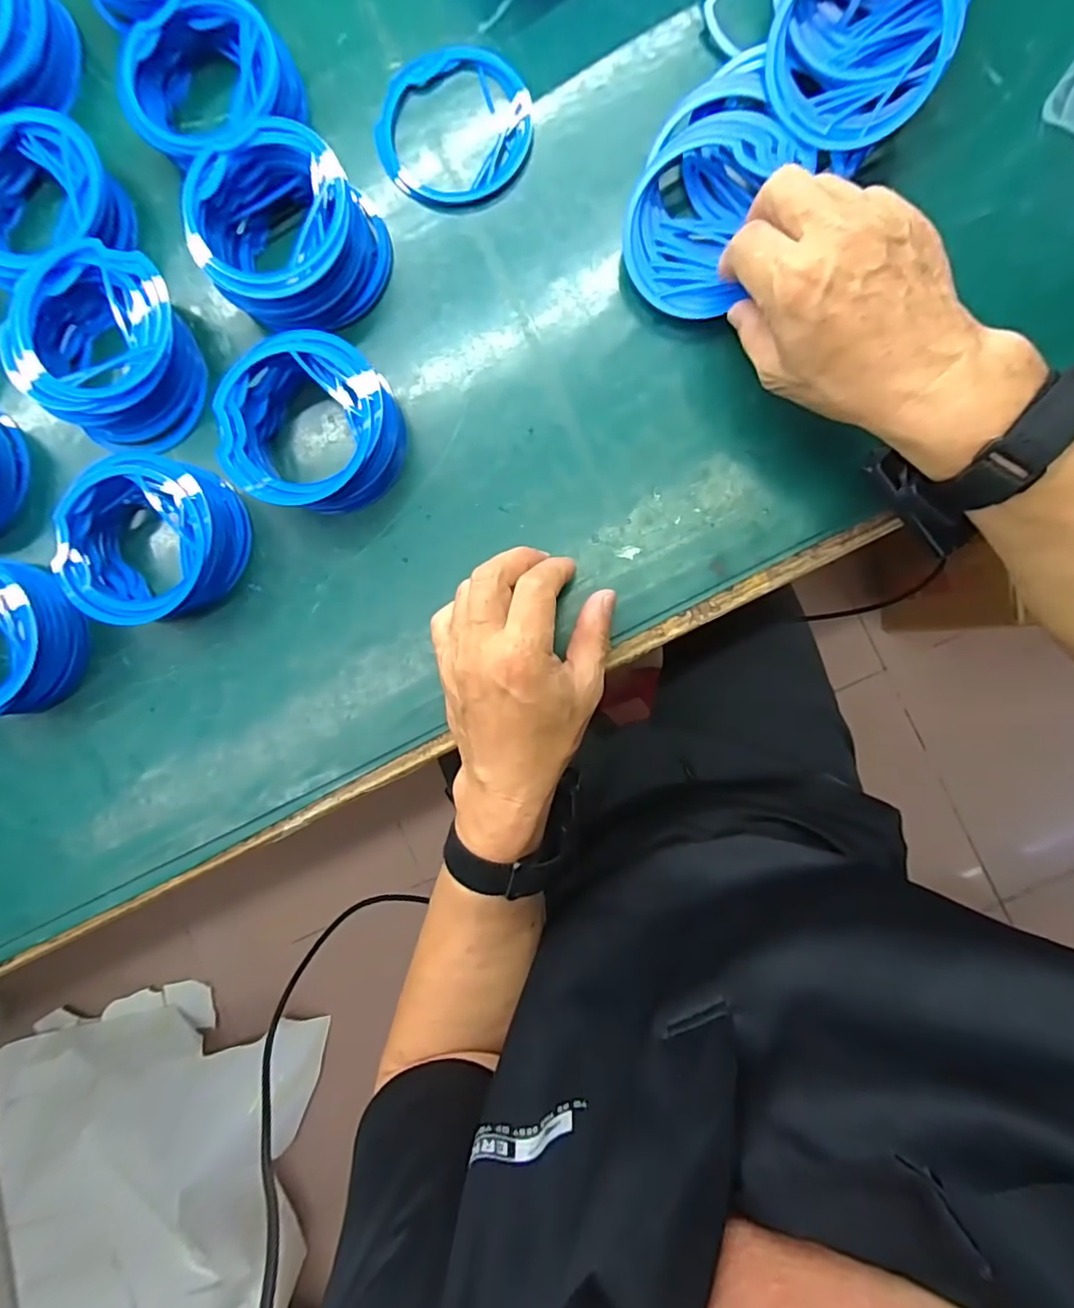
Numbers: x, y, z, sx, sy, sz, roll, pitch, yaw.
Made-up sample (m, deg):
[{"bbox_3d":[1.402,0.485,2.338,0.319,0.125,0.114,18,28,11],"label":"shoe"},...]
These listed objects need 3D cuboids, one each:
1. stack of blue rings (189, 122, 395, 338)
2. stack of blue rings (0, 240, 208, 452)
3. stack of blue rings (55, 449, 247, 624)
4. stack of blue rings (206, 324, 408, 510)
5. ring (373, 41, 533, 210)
[{"bbox_3d":[-0.147,-0.250,0.341,0.103,0.047,0.105,-41,87,3],"label":"stack of blue rings"},{"bbox_3d":[-0.268,-0.191,0.356,0.103,0.040,0.109,24,91,4],"label":"stack of blue rings"},{"bbox_3d":[-0.241,-0.069,0.355,0.101,0.039,0.103,12,90,4],"label":"stack of blue rings"},{"bbox_3d":[-0.136,-0.138,0.348,0.104,0.040,0.101,8,90,4],"label":"stack of blue rings"},{"bbox_3d":[-0.051,-0.333,0.356,0.095,0.007,0.096,0,89,4],"label":"ring"}]

